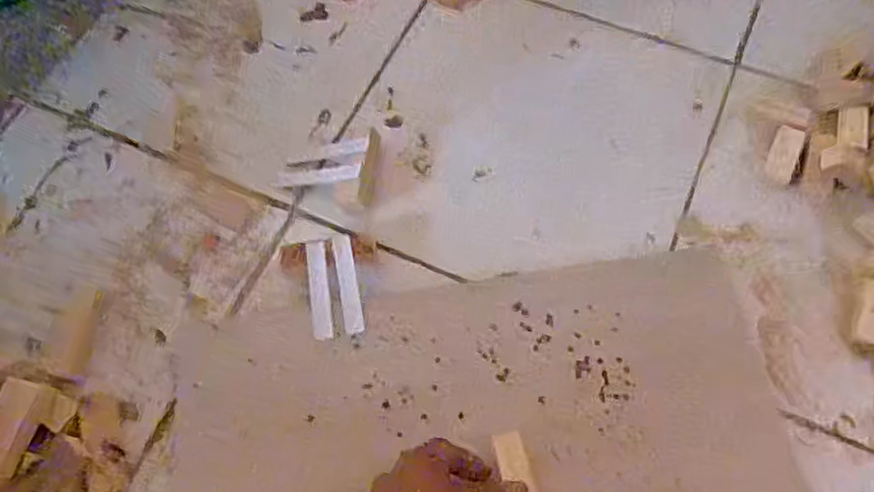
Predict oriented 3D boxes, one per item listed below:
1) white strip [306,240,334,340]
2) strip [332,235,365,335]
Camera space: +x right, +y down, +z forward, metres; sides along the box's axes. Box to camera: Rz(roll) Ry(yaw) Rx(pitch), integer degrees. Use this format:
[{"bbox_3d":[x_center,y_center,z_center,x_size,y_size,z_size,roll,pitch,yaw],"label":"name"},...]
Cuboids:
[{"bbox_3d":[-0.092,0.034,0.513,0.017,0.004,0.083,-14,64,10],"label":"white strip"},{"bbox_3d":[-0.069,0.029,0.510,0.015,0.004,0.083,-11,66,-2],"label":"strip"}]

